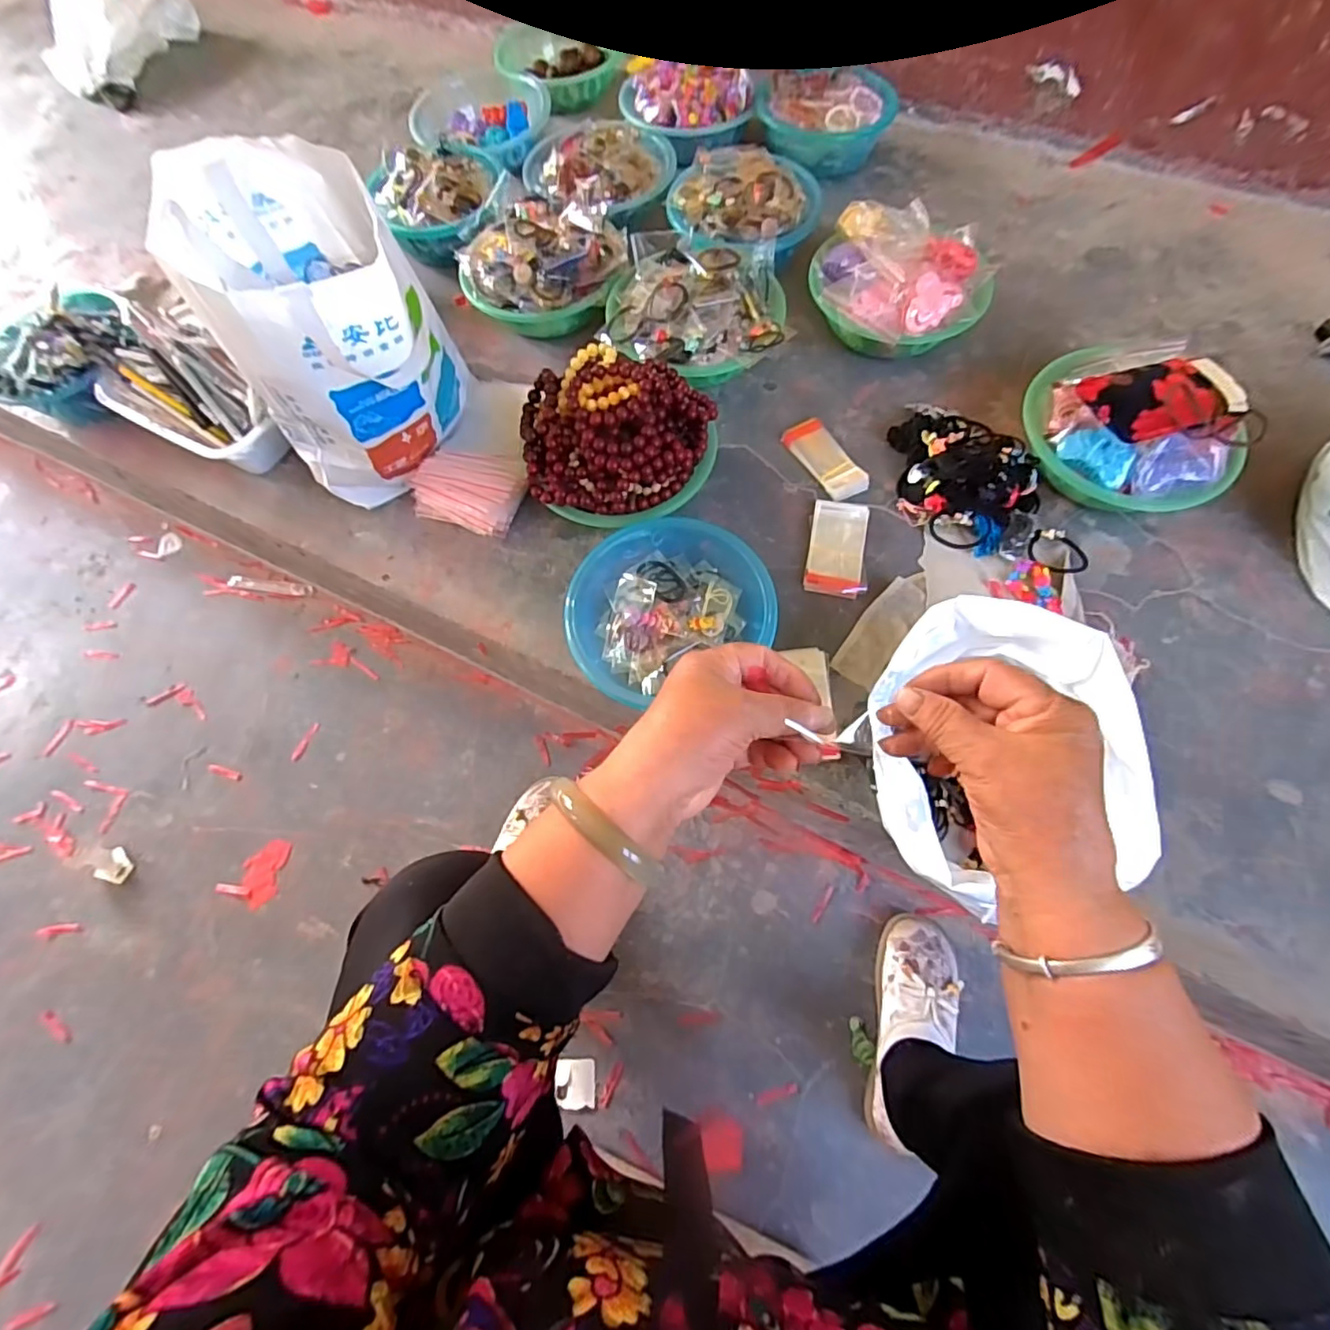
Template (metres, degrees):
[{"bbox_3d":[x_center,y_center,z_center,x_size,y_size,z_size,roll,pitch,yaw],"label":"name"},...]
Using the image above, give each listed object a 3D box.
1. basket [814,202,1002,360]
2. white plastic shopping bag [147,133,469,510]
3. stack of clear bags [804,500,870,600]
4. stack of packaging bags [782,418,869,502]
[{"bbox_3d":[0.327,-0.531,0.828,0.237,0.111,0.238,20,71,10],"label":"basket"},{"bbox_3d":[-0.363,-0.359,0.670,0.220,0.288,0.232,-22,69,-6],"label":"white plastic shopping bag"},{"bbox_3d":[0.213,-0.142,0.726,0.070,0.020,0.131,10,69,7],"label":"stack of clear bags"},{"bbox_3d":[0.210,-0.269,0.777,0.056,0.017,0.128,-30,70,-9],"label":"stack of packaging bags"}]

